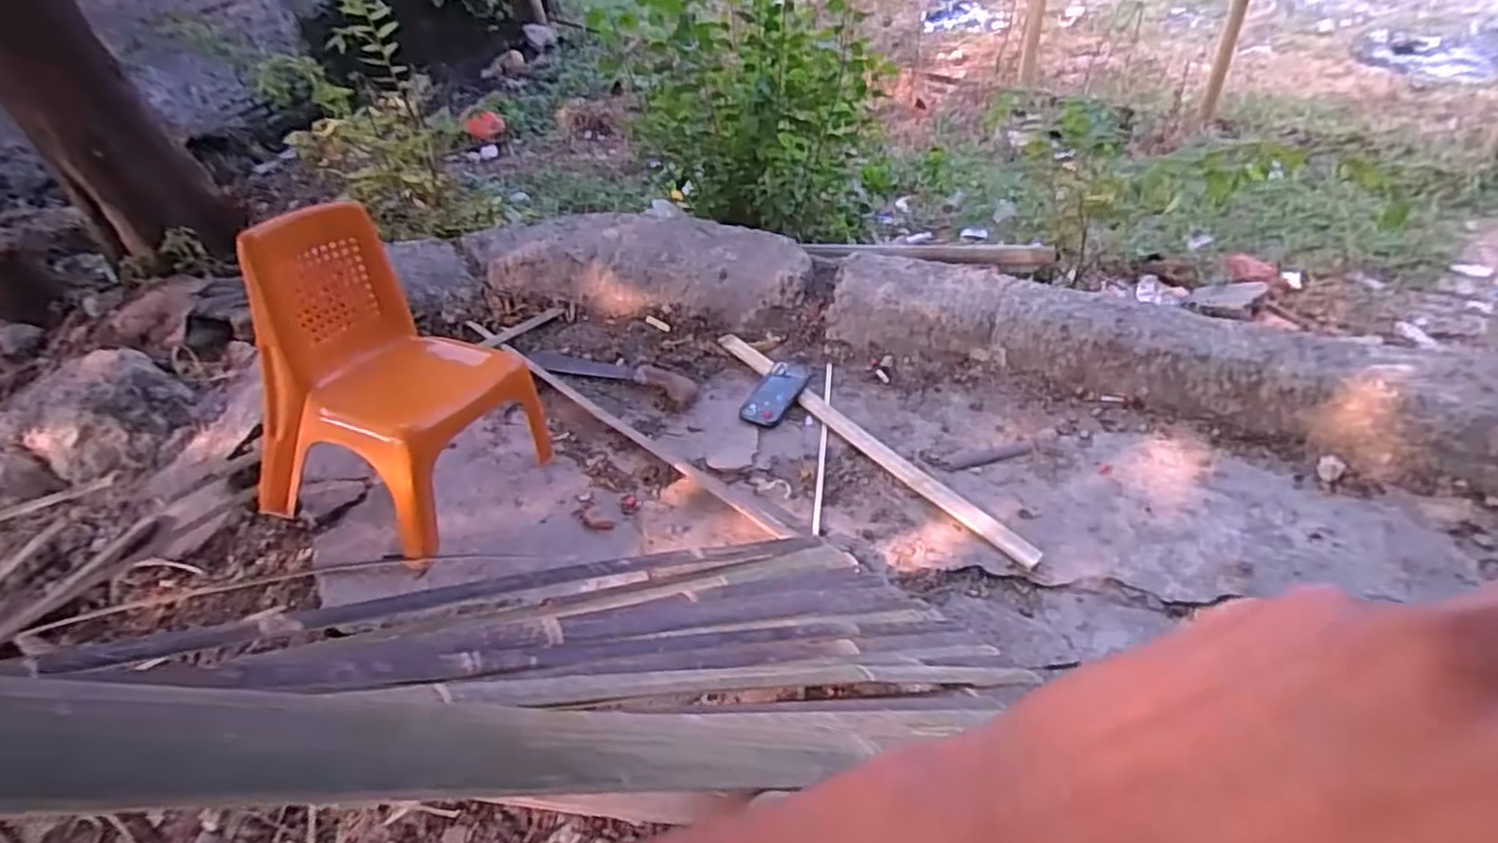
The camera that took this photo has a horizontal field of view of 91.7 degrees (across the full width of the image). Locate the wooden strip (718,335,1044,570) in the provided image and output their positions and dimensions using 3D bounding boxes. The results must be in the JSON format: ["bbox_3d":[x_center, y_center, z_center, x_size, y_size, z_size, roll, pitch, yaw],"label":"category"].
[{"bbox_3d":[0.186,0.015,1.297,0.047,0.016,0.760,-30,48,-22],"label":"wooden strip"}]

